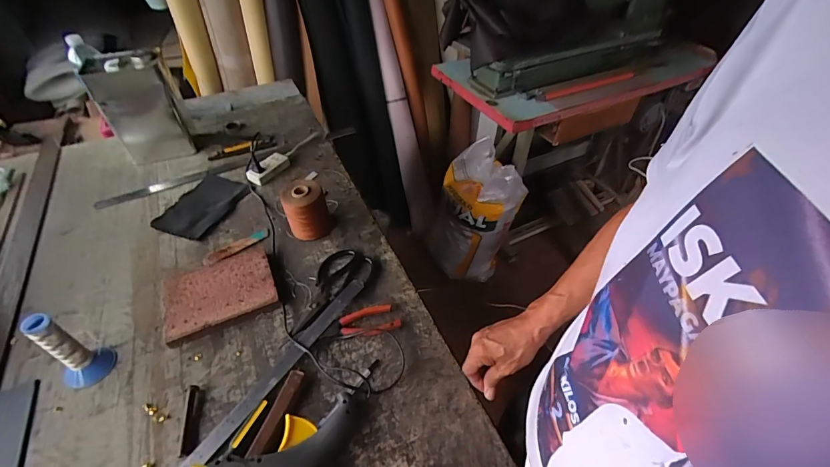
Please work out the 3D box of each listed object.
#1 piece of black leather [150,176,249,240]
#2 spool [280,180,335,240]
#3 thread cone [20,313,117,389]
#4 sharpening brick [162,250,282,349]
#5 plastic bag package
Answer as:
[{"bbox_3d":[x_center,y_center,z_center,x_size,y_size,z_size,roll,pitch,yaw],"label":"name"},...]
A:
[{"bbox_3d":[-0.467,-0.066,0.877,0.142,0.016,0.184,14,47,16],"label":"piece of black leather"},{"bbox_3d":[-0.213,-0.044,0.786,0.084,0.106,0.071,-10,46,-8],"label":"spool"},{"bbox_3d":[-0.503,0.164,0.569,0.057,0.132,0.068,21,50,22],"label":"thread cone"},{"bbox_3d":[-0.341,0.103,0.696,0.185,0.027,0.142,-20,48,-17],"label":"sharpening brick"},{"bbox_3d":[0.245,-0.064,1.581,0.289,0.561,0.251,4,46,4],"label":"plastic bag package"}]

